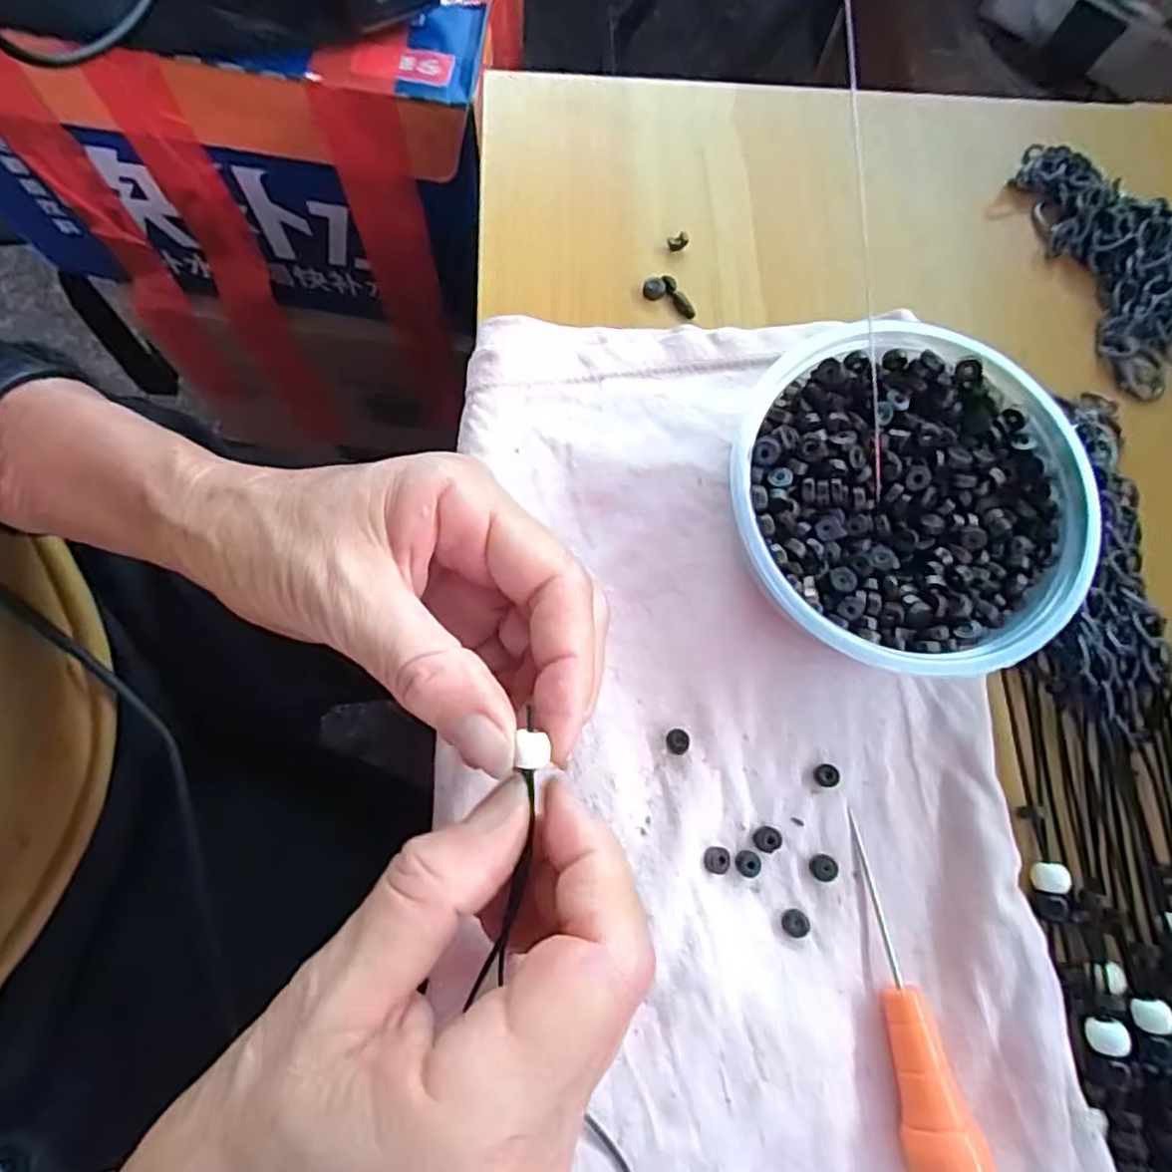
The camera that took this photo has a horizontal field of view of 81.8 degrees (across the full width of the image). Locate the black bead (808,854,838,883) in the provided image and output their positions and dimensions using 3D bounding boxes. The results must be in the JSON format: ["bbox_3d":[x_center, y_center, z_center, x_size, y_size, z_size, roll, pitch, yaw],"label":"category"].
[{"bbox_3d":[0.076,0.090,0.215,0.008,0.004,0.008,11,76,-2],"label":"black bead"}]

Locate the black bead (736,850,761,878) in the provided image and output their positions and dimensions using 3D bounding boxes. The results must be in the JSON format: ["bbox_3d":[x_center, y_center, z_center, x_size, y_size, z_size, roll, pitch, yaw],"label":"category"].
[{"bbox_3d":[0.051,0.087,0.212,0.008,0.004,0.008,1,76,-4],"label":"black bead"}]

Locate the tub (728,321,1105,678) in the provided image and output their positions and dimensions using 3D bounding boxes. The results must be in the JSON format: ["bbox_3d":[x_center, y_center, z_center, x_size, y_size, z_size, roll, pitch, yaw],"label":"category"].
[{"bbox_3d":[0.100,-0.024,0.223,0.111,0.044,0.107,1,76,-4],"label":"tub"}]

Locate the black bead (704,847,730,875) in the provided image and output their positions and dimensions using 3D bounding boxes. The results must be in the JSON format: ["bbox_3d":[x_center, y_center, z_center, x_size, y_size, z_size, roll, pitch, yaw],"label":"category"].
[{"bbox_3d":[0.041,0.086,0.211,0.009,0.004,0.008,5,76,-3],"label":"black bead"}]

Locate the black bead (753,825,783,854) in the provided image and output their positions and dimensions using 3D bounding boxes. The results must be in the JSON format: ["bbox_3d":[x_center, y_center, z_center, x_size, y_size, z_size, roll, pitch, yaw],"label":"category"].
[{"bbox_3d":[0.058,0.081,0.216,0.008,0.004,0.008,1,76,-4],"label":"black bead"}]

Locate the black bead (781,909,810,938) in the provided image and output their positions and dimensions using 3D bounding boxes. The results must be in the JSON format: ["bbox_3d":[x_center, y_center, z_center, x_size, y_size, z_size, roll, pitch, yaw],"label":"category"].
[{"bbox_3d":[0.065,0.105,0.210,0.008,0.004,0.008,1,76,-4],"label":"black bead"}]

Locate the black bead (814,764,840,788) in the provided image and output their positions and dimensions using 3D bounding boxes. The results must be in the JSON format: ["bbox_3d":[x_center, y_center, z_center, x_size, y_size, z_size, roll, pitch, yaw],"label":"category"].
[{"bbox_3d":[0.079,0.063,0.223,0.007,0.004,0.007,5,76,-3],"label":"black bead"}]

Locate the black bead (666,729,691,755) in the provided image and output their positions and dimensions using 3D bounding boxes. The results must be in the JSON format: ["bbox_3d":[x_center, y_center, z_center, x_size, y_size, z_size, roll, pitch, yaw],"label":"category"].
[{"bbox_3d":[0.030,0.051,0.219,0.007,0.004,0.008,-14,78,-8],"label":"black bead"}]

